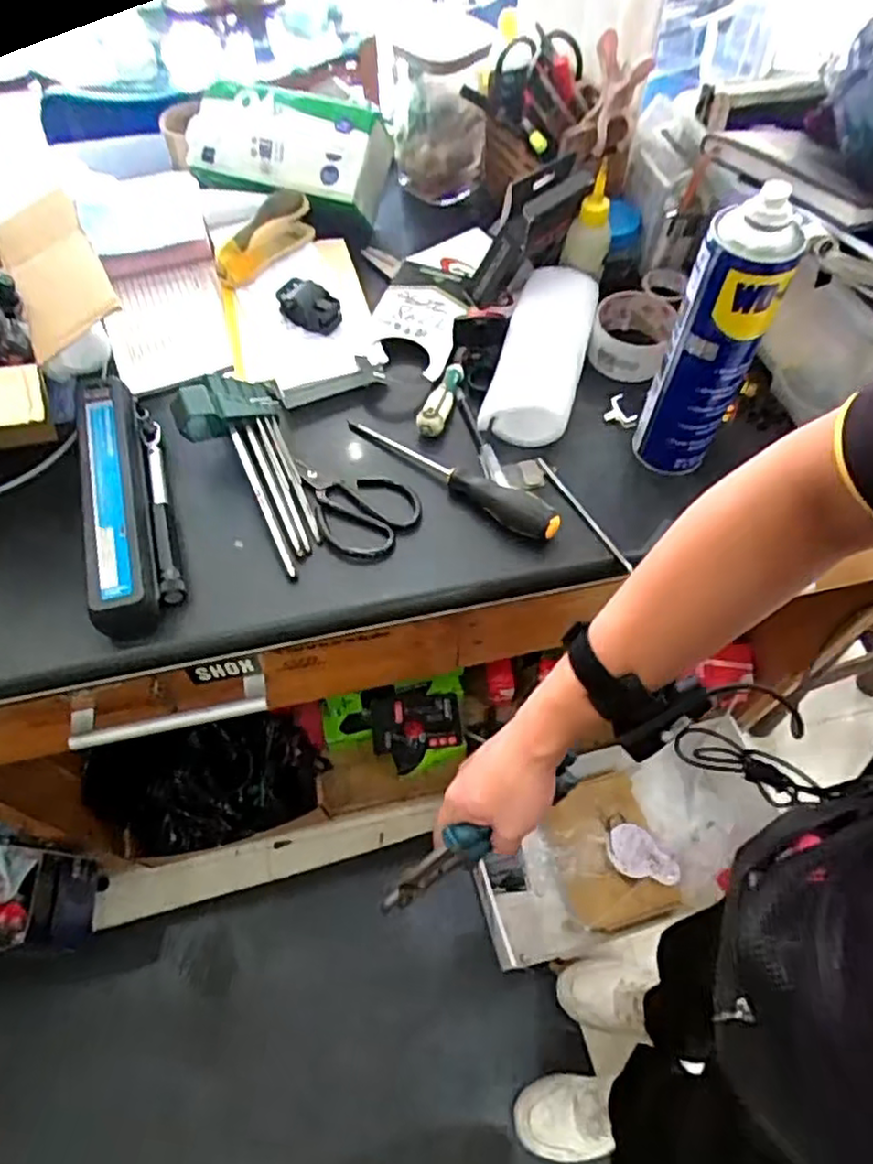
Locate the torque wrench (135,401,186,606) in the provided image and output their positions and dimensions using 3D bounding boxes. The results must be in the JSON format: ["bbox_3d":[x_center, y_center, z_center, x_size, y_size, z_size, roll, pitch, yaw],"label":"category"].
[{"bbox_3d":[-0.240,-0.074,0.602,0.016,0.026,0.205,-15,60,-9],"label":"torque wrench"}]

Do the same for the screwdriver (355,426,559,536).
[{"bbox_3d":[0.018,-0.097,0.615,0.209,0.029,0.028,33,65,18],"label":"screwdriver"}]

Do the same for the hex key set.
[{"bbox_3d":[-0.156,-0.101,0.616,0.095,0.059,0.208,-26,76,-14],"label":"hex key set"}]

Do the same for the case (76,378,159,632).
[{"bbox_3d":[-0.271,-0.074,0.602,0.059,0.049,0.257,-15,60,-9],"label":"case"}]

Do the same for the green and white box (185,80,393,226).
[{"bbox_3d":[-0.171,-0.488,0.787,0.222,0.096,0.111,15,60,9],"label":"green and white box"}]

